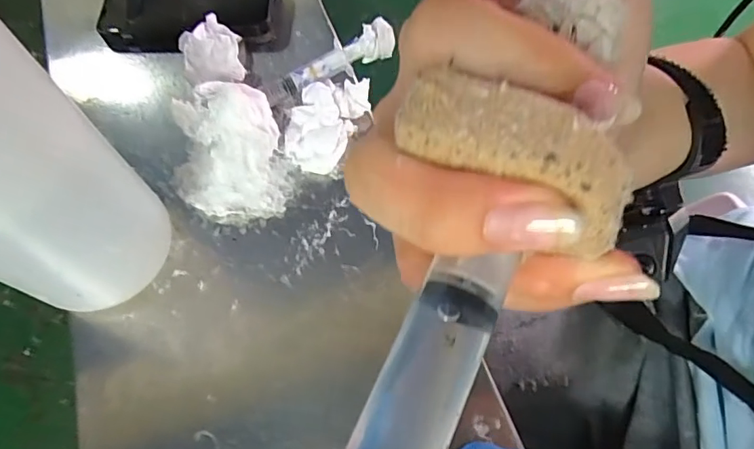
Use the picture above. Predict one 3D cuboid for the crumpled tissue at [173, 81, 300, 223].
[{"bbox_3d":[-0.104,-0.051,0.342,0.079,0.048,0.096,-24,65,-9],"label":"crumpled tissue"}]

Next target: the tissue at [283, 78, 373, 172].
[{"bbox_3d":[-0.039,-0.076,0.367,0.048,0.021,0.077,24,67,13],"label":"tissue"}]

